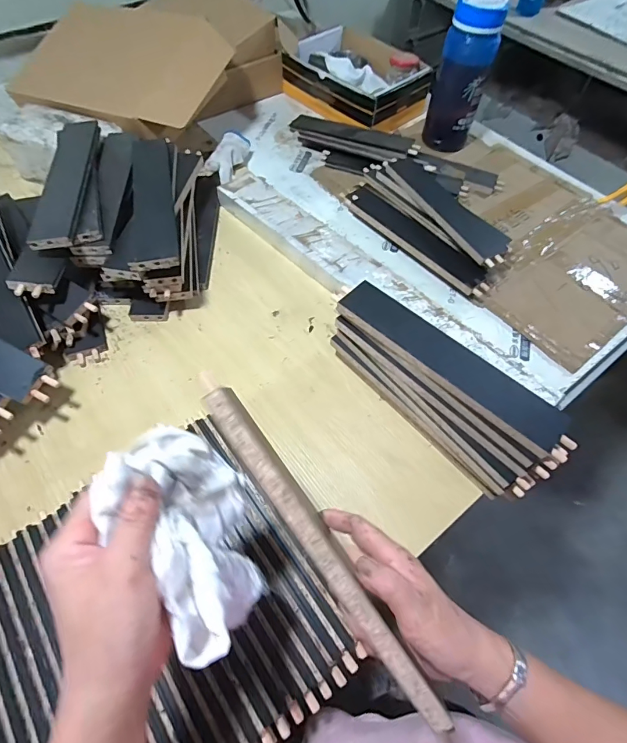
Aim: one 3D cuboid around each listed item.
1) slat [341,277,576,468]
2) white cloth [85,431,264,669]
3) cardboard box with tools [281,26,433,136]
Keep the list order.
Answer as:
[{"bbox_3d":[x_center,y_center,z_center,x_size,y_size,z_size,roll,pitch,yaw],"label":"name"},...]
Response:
[{"bbox_3d":[0.158,-0.013,0.485,0.297,0.016,0.062,39,66,18],"label":"slat"},{"bbox_3d":[-0.077,0.110,0.281,0.083,0.106,0.126,-36,68,-21],"label":"white cloth"},{"bbox_3d":[0.097,-0.729,1.020,0.250,0.102,0.367,-38,69,-21],"label":"cardboard box with tools"}]

